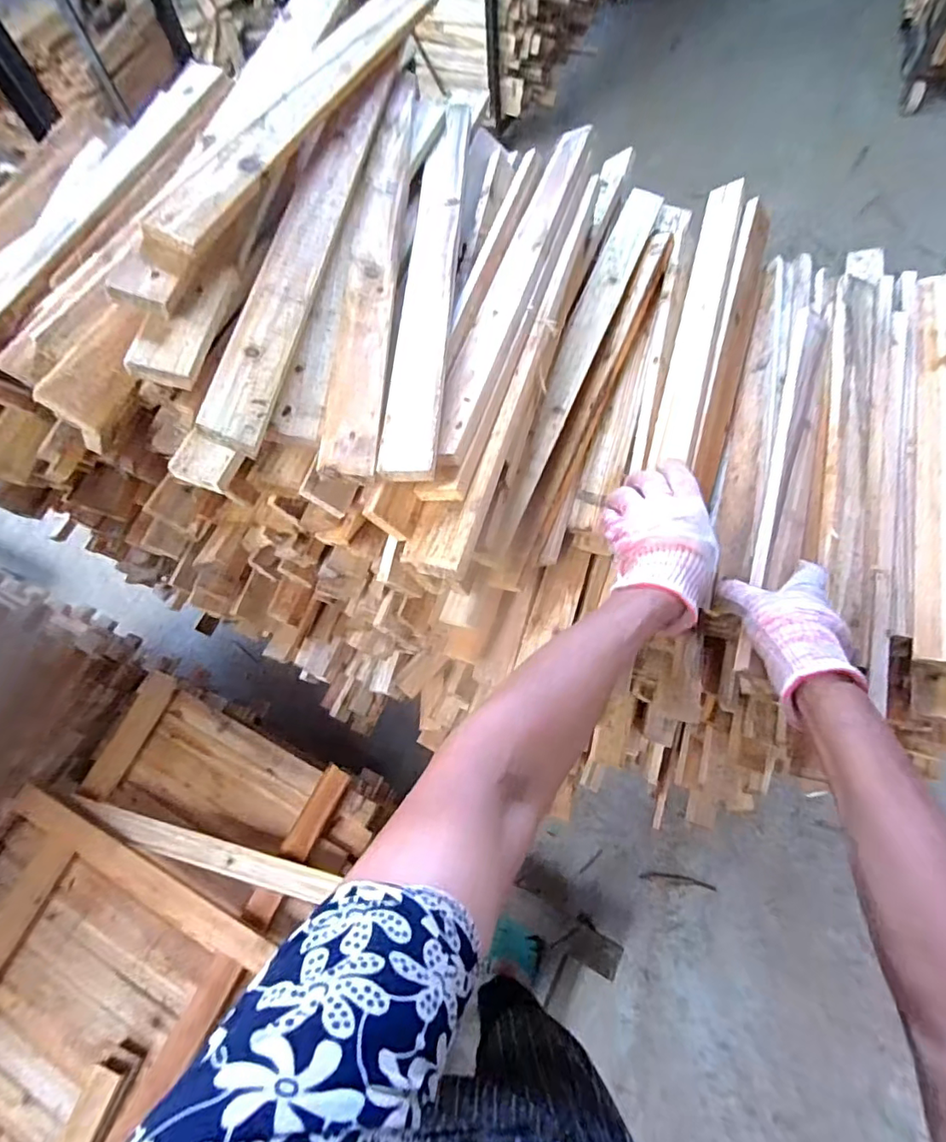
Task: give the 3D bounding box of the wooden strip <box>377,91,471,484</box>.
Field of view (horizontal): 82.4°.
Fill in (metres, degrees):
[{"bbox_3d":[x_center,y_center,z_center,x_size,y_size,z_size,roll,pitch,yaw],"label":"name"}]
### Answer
[{"bbox_3d":[-0.036,-0.290,0.506,0.042,0.015,0.481,2,65,3],"label":"wooden strip"}]

